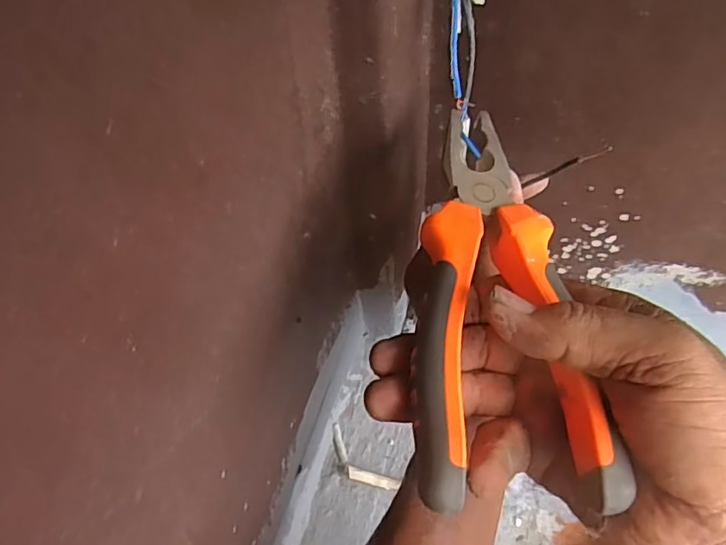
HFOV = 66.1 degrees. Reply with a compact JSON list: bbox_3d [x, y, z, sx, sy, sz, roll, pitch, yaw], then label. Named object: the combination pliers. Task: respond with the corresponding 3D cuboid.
[{"bbox_3d":[0.061,-0.002,0.252,0.071,0.028,0.199,0,58,4],"label":"combination pliers"}]

